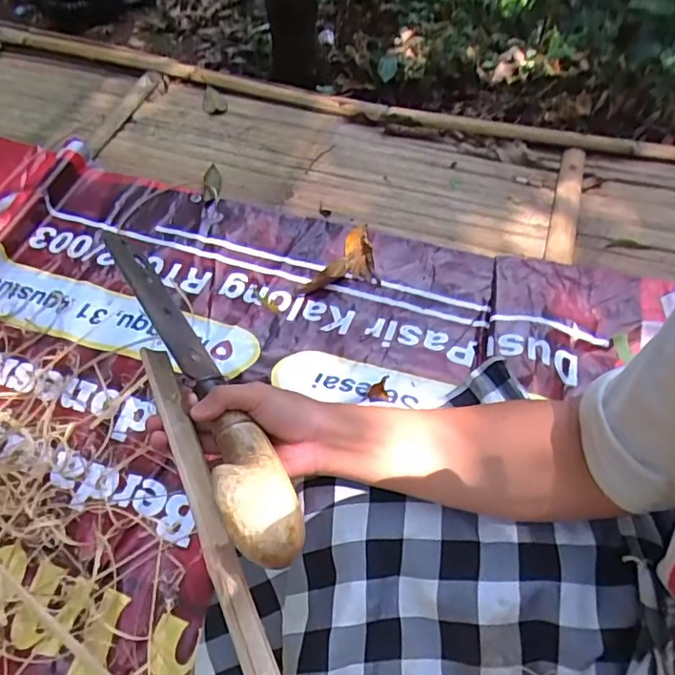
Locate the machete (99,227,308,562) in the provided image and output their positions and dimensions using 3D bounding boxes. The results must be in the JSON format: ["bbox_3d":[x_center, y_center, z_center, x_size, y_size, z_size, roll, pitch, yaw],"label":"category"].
[{"bbox_3d":[-0.119,0.016,0.435,0.048,0.061,0.373,-25,48,-17],"label":"machete"}]

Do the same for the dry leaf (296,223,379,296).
[{"bbox_3d":[-0.006,-0.123,0.834,0.122,0.022,0.117,-8,54,-5],"label":"dry leaf"}]

